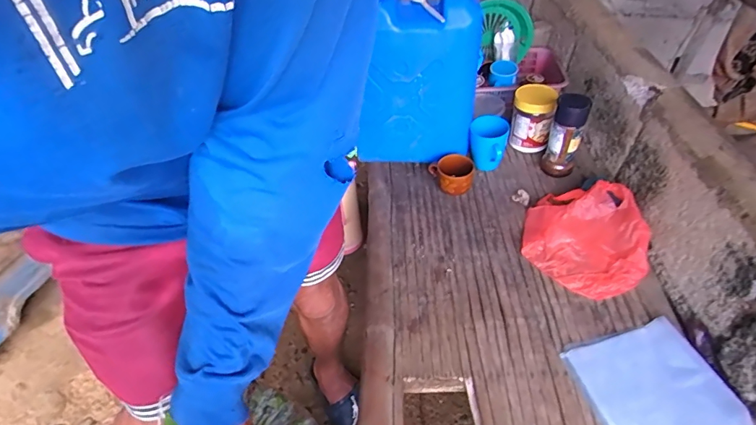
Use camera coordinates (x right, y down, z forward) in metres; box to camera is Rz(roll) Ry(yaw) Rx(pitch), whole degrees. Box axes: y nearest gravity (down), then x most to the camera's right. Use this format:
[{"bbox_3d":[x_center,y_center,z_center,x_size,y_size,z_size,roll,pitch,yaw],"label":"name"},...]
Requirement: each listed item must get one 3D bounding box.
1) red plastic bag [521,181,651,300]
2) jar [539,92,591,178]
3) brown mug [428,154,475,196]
[{"bbox_3d":[0.406,0.044,0.835,0.223,0.096,0.215,28,52,24],"label":"red plastic bag"},{"bbox_3d":[0.420,-0.171,0.958,0.083,0.194,0.082,0,46,0],"label":"jar"},{"bbox_3d":[0.173,-0.086,0.985,0.108,0.080,0.086,4,46,4],"label":"brown mug"}]

